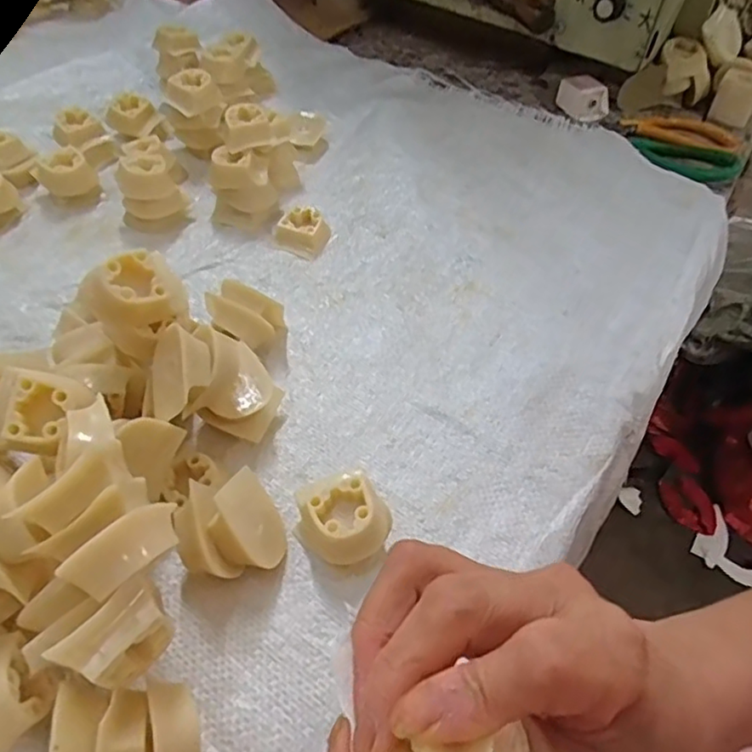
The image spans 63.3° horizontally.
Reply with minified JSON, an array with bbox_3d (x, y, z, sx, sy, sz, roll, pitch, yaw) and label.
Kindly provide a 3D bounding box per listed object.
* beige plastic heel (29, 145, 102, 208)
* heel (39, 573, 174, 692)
[{"bbox_3d":[-0.243,-0.156,0.478,0.037,0.036,0.029,22,53,15],"label":"beige plastic heel"},{"bbox_3d":[-0.093,0.098,0.225,0.020,0.031,0.036,35,56,21],"label":"heel"}]

